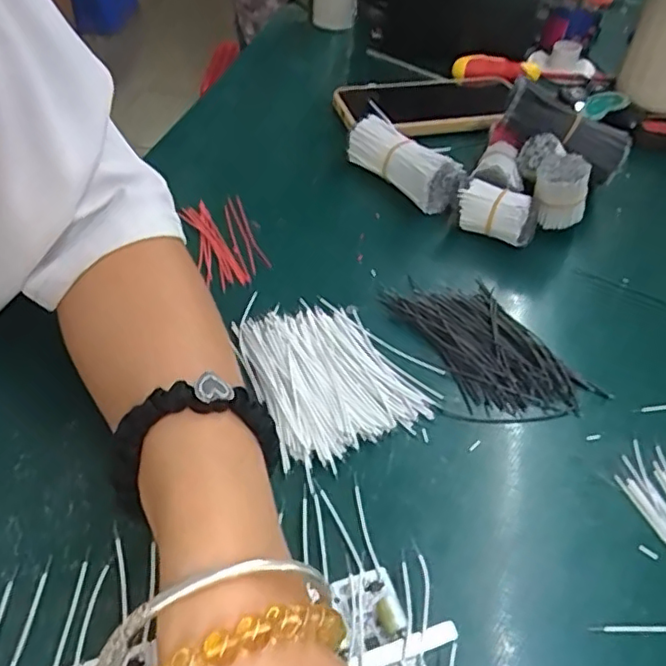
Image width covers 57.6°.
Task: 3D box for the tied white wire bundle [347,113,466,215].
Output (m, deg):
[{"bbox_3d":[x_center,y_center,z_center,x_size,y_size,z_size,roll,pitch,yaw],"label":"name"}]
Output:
[{"bbox_3d":[0.052,-0.124,0.444,0.033,0.029,0.094,-29,54,-31],"label":"tied white wire bundle"}]

